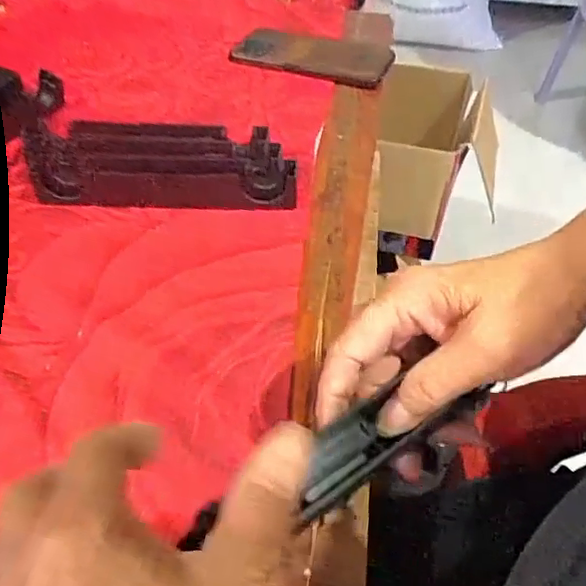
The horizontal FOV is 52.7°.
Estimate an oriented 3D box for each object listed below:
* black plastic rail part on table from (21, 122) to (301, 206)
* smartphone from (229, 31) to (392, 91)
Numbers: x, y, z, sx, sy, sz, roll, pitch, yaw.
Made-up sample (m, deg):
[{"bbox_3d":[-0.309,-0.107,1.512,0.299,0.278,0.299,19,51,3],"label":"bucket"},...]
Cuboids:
[{"bbox_3d":[-0.103,-0.102,0.463,0.205,0.032,0.070,2,47,1],"label":"black plastic rail part on table"},{"bbox_3d":[0.020,-0.254,0.625,0.156,0.015,0.076,16,48,13],"label":"smartphone"}]

